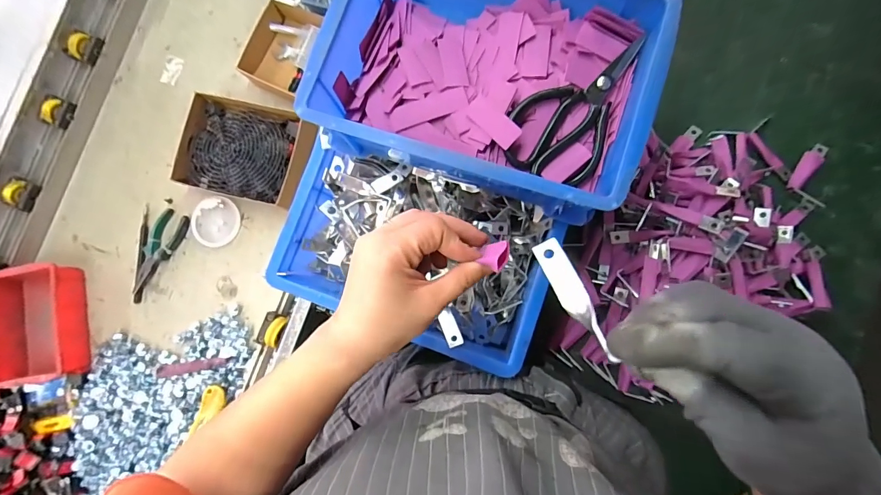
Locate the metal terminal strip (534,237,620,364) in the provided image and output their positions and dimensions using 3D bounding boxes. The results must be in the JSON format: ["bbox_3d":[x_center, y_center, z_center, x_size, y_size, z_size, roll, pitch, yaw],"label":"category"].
[{"bbox_3d":[0.075,0.027,0.219,0.016,0.006,0.077,-24,54,4],"label":"metal terminal strip"}]

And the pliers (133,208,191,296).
[{"bbox_3d":[-0.510,0.010,0.705,0.058,0.012,0.159,26,88,9],"label":"pliers"}]

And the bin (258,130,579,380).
[{"bbox_3d":[-0.028,0.001,0.441,0.298,0.094,0.191,18,87,9],"label":"bin"}]

